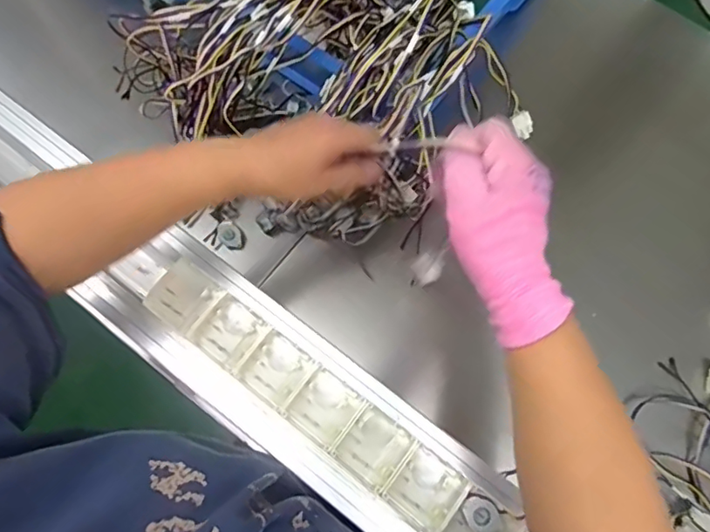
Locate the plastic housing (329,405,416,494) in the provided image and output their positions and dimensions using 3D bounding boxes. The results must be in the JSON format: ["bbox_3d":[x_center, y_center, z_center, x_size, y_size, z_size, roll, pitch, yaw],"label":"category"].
[{"bbox_3d":[0.015,0.145,0.443,0.048,0.022,0.052,38,74,11],"label":"plastic housing"}]

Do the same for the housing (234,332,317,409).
[{"bbox_3d":[-0.064,0.087,0.461,0.048,0.023,0.050,36,74,10],"label":"housing"}]

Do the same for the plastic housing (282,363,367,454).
[{"bbox_3d":[-0.025,0.116,0.451,0.048,0.017,0.052,36,74,10],"label":"plastic housing"}]

